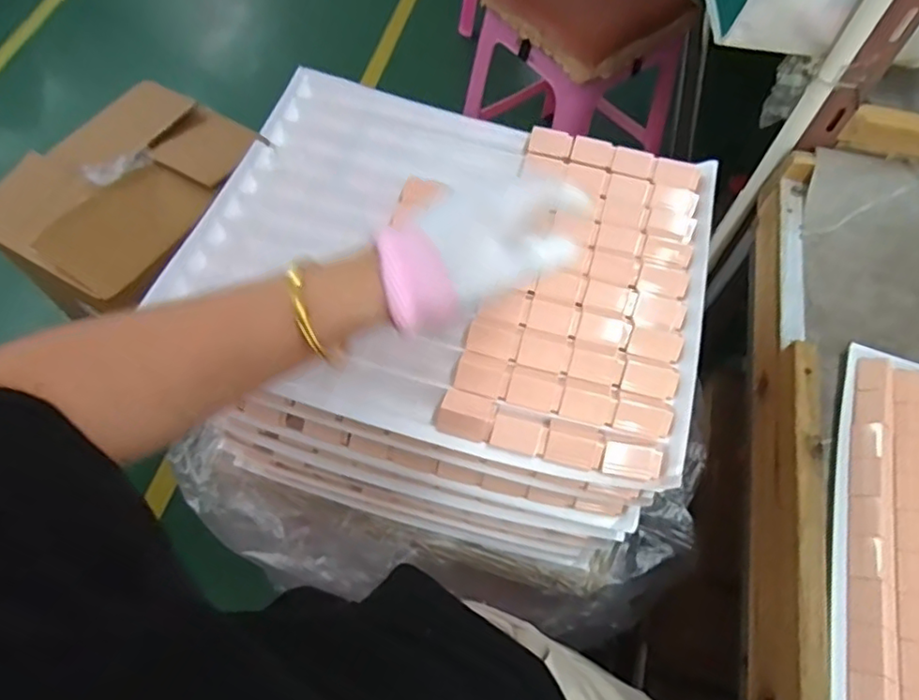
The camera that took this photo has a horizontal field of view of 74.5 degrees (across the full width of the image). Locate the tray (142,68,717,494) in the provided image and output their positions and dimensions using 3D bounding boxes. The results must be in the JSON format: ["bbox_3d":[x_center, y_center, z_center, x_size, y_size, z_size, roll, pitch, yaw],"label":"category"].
[{"bbox_3d":[-0.006,-0.077,0.488,0.394,0.051,0.300,19,63,8],"label":"tray"}]

